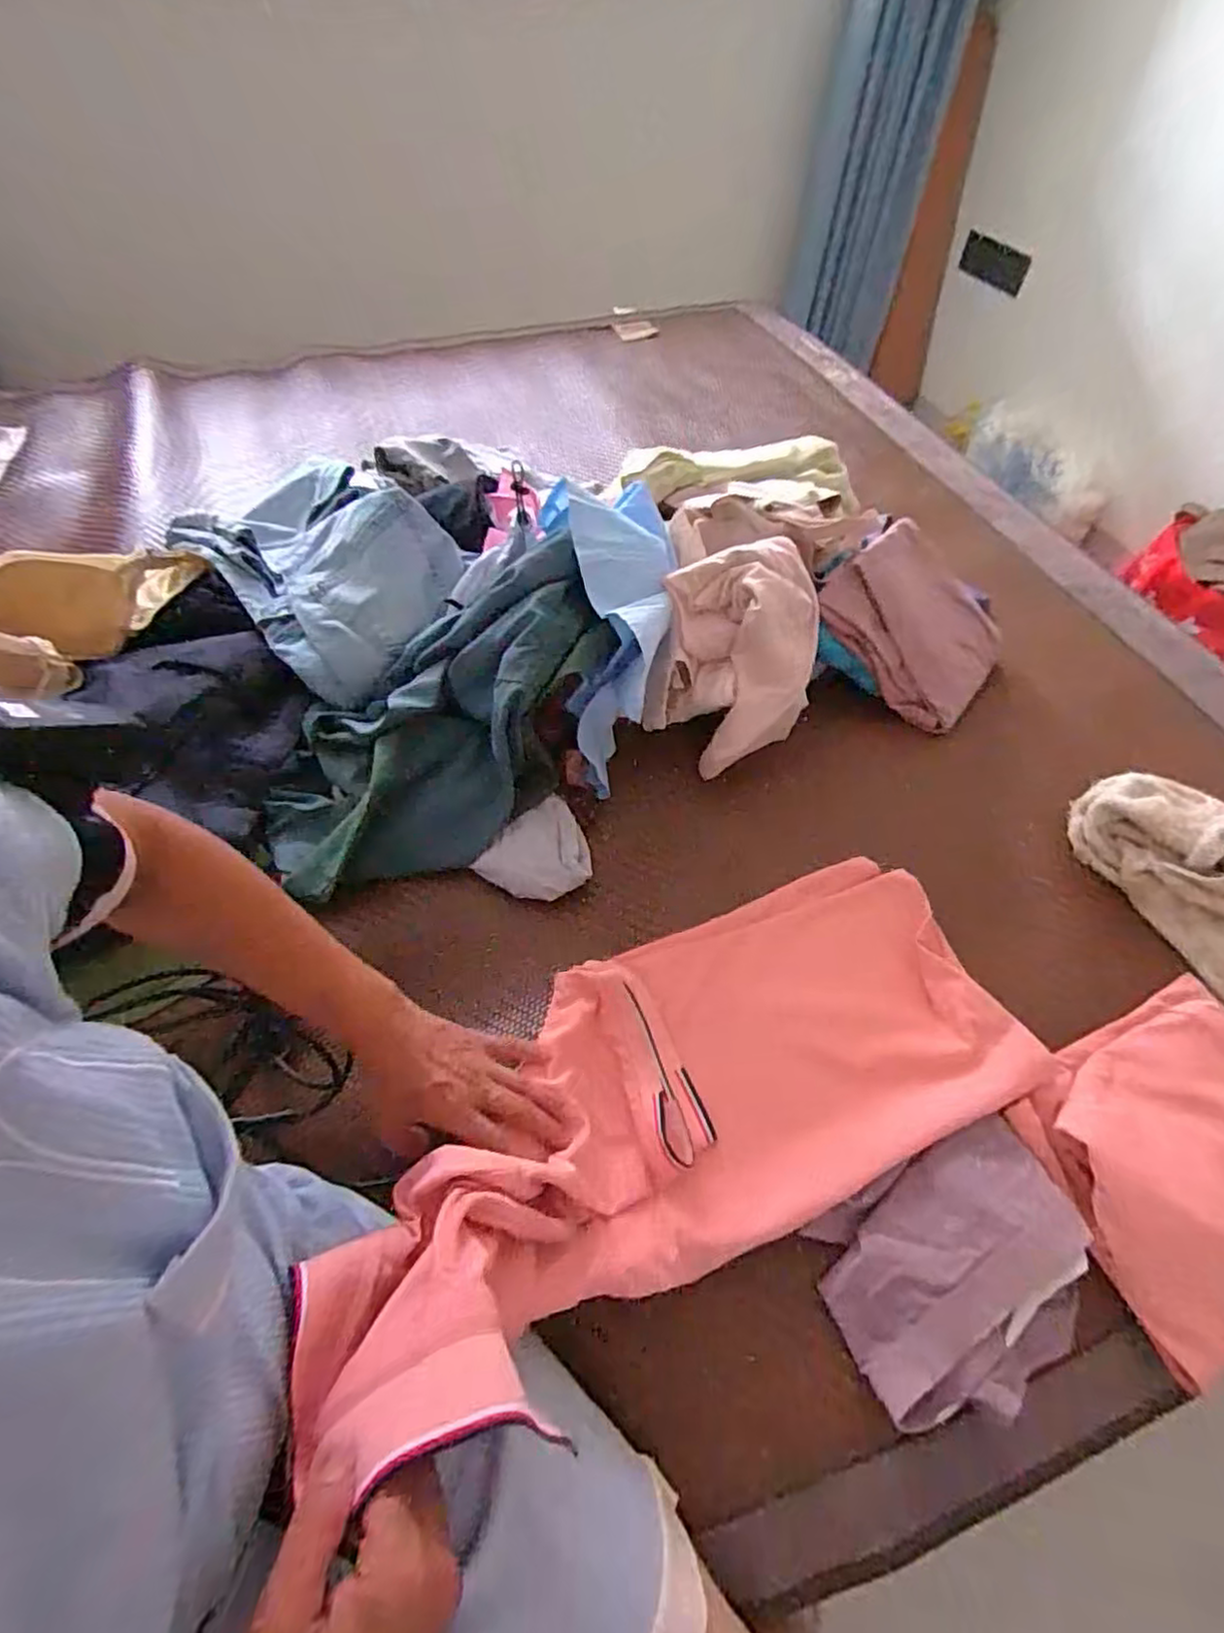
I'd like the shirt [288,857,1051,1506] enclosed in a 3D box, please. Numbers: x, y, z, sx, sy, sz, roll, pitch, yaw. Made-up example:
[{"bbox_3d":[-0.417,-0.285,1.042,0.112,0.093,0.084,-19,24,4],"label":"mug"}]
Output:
[{"bbox_3d":[0.065,0.188,0.489,0.537,0.162,0.244,-18,57,-29],"label":"shirt"}]

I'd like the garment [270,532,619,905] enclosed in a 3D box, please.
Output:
[{"bbox_3d":[-0.171,-0.092,0.641,0.351,0.172,0.210,-31,61,-21],"label":"garment"}]

